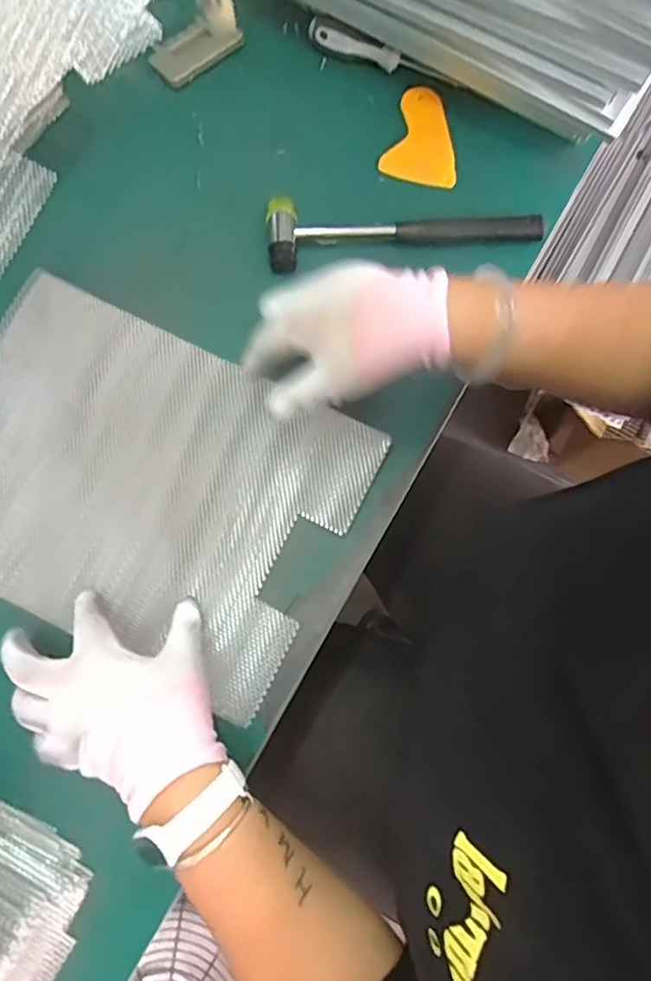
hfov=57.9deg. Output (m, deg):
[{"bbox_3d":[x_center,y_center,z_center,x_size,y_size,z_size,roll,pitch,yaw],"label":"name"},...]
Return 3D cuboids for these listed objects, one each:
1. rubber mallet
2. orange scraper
[{"bbox_3d":[0.070,-0.229,0.520,0.241,0.022,0.062,-1,78,-2],"label":"rubber mallet"},{"bbox_3d":[0.096,-0.329,0.554,0.070,0.010,0.096,19,83,1],"label":"orange scraper"}]

